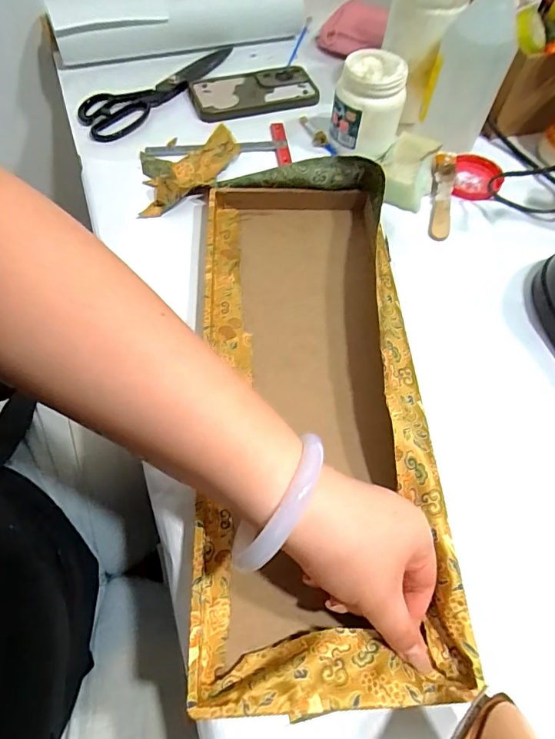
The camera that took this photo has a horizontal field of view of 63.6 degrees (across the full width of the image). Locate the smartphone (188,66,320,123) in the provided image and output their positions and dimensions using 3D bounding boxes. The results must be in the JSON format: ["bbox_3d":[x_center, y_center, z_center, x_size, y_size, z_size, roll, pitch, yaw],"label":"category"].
[{"bbox_3d":[-0.028,-0.367,0.591,0.162,0.017,0.091,-15,62,-11],"label":"smartphone"}]

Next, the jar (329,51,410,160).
[{"bbox_3d":[0.103,-0.300,0.511,0.075,0.091,0.074,1,60,-2],"label":"jar"}]

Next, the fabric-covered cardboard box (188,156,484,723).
[{"bbox_3d":[0.023,0.001,0.369,0.177,0.061,0.447,0,59,-2],"label":"fabric-covered cardboard box"}]

